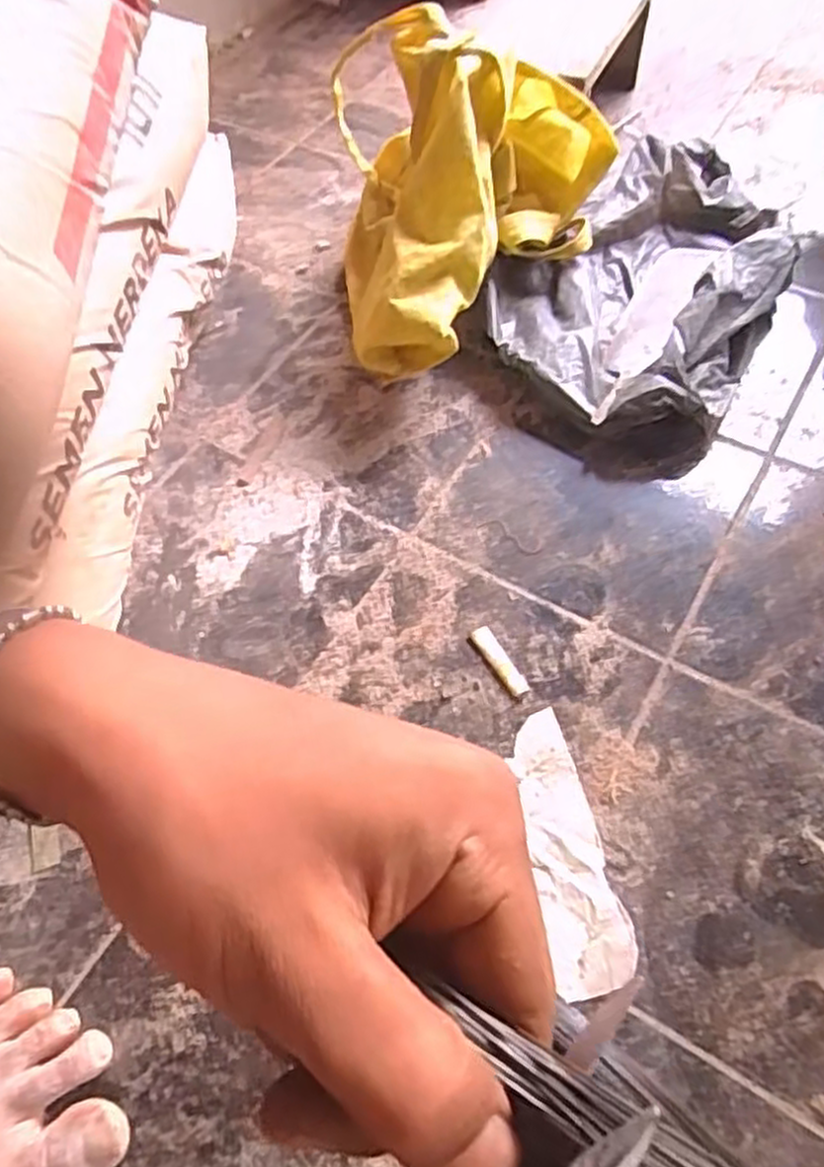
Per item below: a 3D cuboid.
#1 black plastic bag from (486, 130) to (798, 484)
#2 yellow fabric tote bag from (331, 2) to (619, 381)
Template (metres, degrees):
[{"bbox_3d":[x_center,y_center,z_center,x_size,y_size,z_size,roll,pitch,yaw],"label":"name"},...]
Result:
[{"bbox_3d":[0.198,-0.267,0.671,0.223,0.071,0.361,25,63,17],"label":"black plastic bag"},{"bbox_3d":[0.058,-0.304,0.628,0.226,0.197,0.245,-8,58,-2],"label":"yellow fabric tote bag"}]

